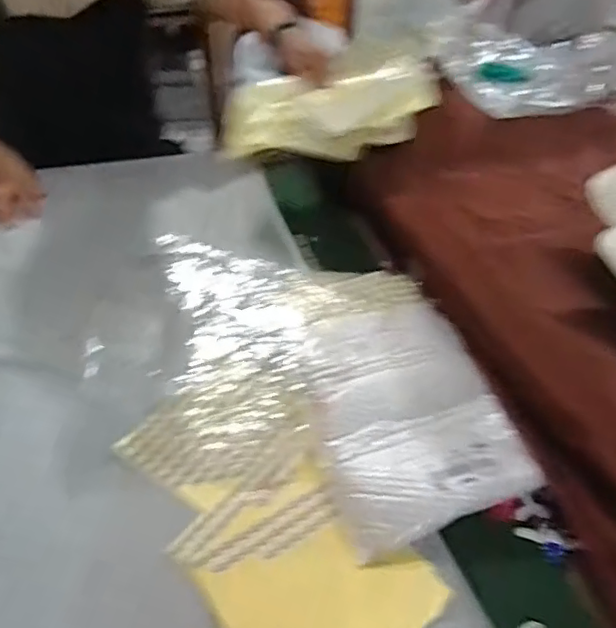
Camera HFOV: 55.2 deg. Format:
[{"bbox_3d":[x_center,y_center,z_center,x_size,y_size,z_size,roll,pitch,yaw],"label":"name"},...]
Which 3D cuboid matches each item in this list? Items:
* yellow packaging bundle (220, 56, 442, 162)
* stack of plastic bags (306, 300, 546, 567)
[{"bbox_3d":[0.025,-0.290,0.852,0.318,0.091,0.148,-2,41,15],"label":"yellow packaging bundle"},{"bbox_3d":[0.101,0.094,0.617,0.182,0.025,0.280,-7,43,-10],"label":"stack of plastic bags"}]

